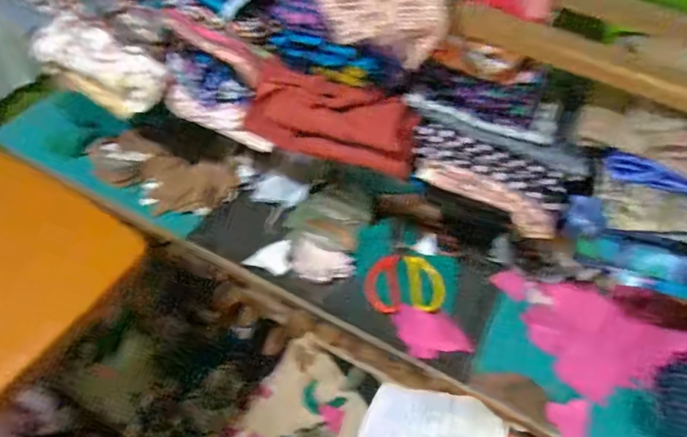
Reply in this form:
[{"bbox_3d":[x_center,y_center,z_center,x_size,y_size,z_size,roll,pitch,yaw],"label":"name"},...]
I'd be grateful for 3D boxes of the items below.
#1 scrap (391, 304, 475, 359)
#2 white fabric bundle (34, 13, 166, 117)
[{"bbox_3d":[0.139,0.176,0.793,0.102,0.018,0.099,-9,52,-11],"label":"scrap"},{"bbox_3d":[-0.366,-0.227,0.740,0.195,0.085,0.087,30,55,19],"label":"white fabric bundle"}]

